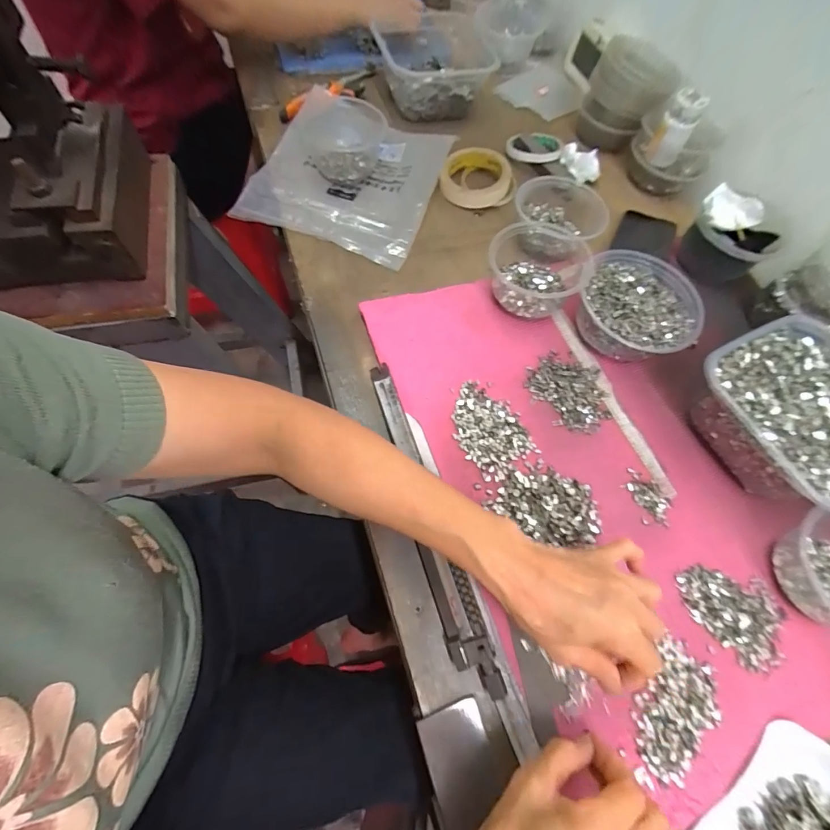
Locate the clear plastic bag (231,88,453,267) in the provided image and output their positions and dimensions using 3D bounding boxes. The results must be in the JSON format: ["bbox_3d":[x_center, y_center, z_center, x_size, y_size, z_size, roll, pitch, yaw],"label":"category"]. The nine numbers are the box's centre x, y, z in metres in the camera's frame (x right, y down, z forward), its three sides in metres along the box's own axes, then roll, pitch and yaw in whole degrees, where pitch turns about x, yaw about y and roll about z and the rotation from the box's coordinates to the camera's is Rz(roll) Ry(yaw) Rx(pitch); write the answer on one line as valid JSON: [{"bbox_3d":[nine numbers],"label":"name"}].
[{"bbox_3d":[-0.093,-0.345,0.558,0.239,0.030,0.262,16,68,6],"label":"clear plastic bag"}]

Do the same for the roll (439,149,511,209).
[{"bbox_3d":[0.091,-0.346,0.584,0.102,0.034,0.099,2,65,-5],"label":"roll"}]

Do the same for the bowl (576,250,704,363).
[{"bbox_3d":[0.254,-0.124,0.459,0.126,0.049,0.139,31,66,9],"label":"bowl"}]

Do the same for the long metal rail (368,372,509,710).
[{"bbox_3d":[0.011,0.083,0.370,0.036,0.022,0.308,-12,67,-11],"label":"long metal rail"}]

